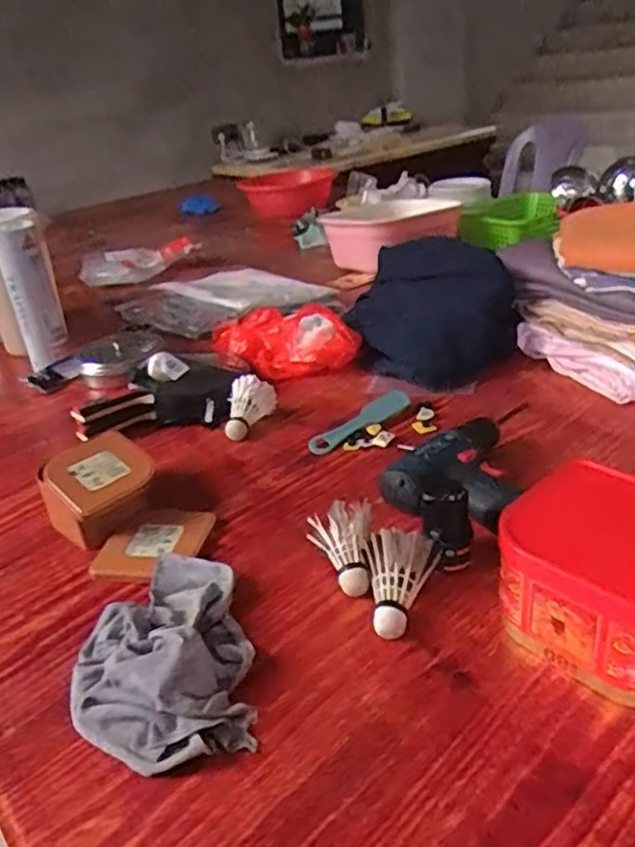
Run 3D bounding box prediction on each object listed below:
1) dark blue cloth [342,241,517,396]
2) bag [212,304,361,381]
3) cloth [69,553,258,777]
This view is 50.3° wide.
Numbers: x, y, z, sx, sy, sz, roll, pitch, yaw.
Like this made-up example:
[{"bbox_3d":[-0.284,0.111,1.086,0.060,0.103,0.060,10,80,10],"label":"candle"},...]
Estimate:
[{"bbox_3d":[0.162,-0.167,0.990,0.236,0.145,0.168,16,36,36],"label":"dark blue cloth"},{"bbox_3d":[-0.054,-0.130,1.038,0.208,0.071,0.180,-10,28,-6],"label":"bag"},{"bbox_3d":[-0.127,0.175,0.541,0.135,0.048,0.203,-11,29,-7],"label":"cloth"}]

